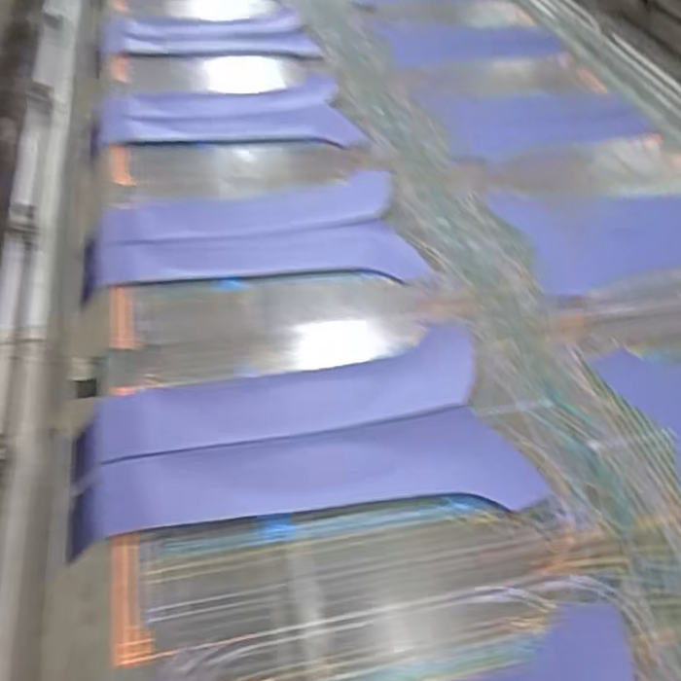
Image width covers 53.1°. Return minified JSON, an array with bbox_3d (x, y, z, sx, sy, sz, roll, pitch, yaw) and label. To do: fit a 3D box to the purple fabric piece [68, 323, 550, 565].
[{"bbox_3d":[-0.045,0.112,0.791,0.499,0.016,0.252,-10,46,-13],"label":"purple fabric piece"}]

